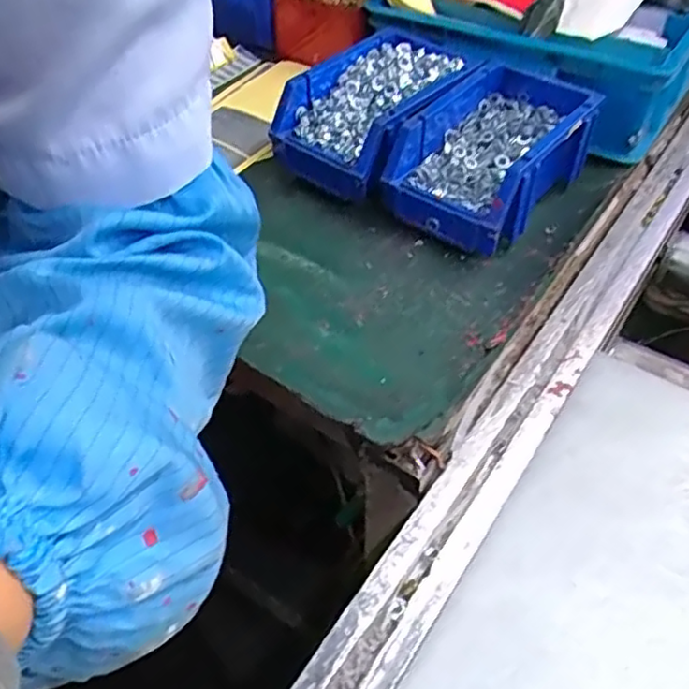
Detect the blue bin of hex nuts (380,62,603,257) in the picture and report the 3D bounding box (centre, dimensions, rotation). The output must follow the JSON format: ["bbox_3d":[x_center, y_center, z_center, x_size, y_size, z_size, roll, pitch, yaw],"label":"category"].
[{"bbox_3d":[0.110,-0.145,0.522,0.114,0.063,0.155,29,54,24],"label":"blue bin of hex nuts"}]

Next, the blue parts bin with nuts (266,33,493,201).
[{"bbox_3d":[0.021,-0.191,0.562,0.104,0.066,0.158,31,55,26],"label":"blue parts bin with nuts"}]

